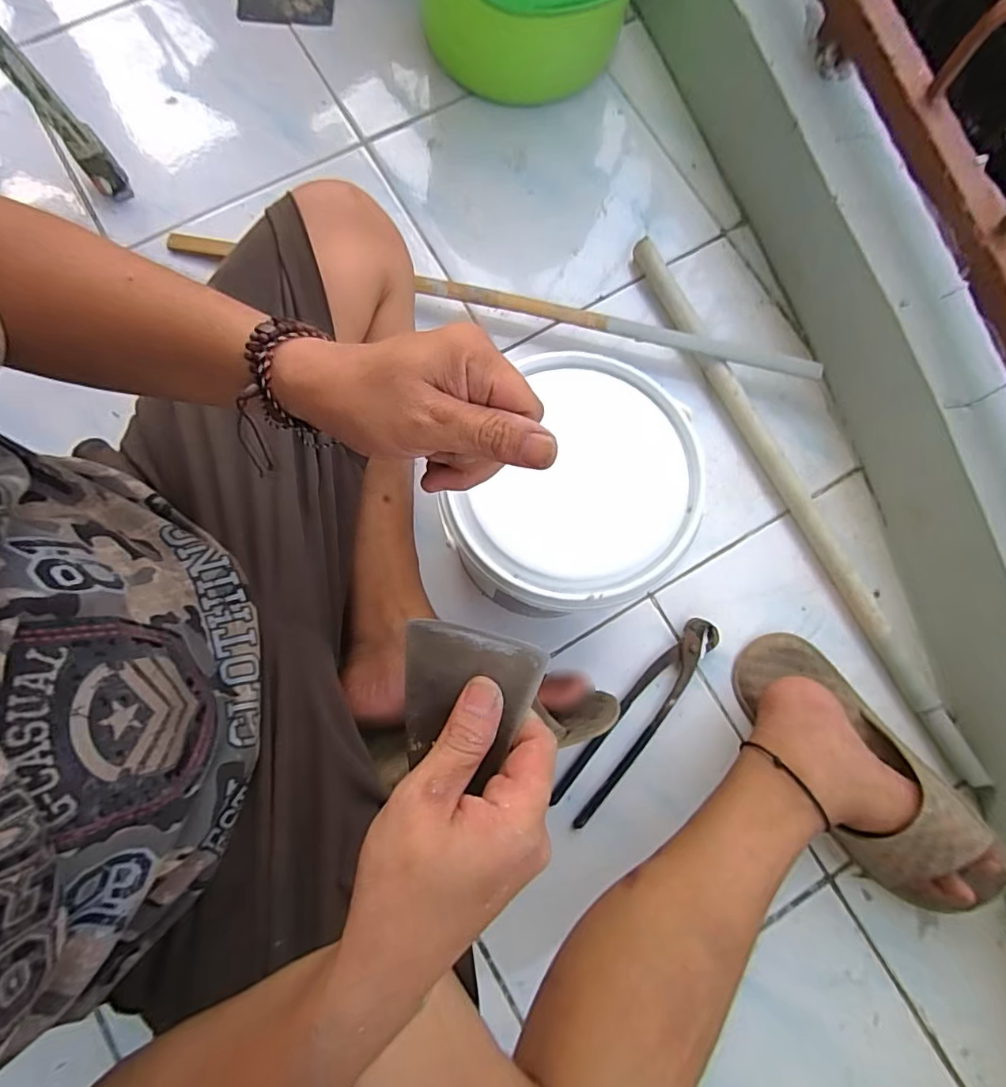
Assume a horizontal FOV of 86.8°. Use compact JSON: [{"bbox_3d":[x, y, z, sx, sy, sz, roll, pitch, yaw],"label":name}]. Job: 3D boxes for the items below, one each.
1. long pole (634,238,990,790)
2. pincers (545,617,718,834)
[{"bbox_3d":[0.290,-0.052,0.537,0.025,0.027,0.605,-27,83,-4],"label":"long pole"},{"bbox_3d":[0.127,0.161,0.496,0.038,0.015,0.218,40,83,5],"label":"pincers"}]

